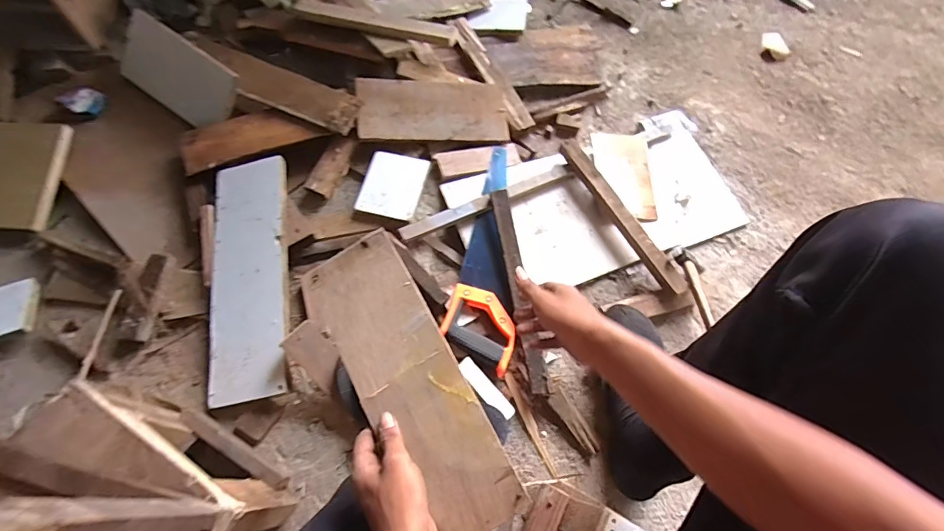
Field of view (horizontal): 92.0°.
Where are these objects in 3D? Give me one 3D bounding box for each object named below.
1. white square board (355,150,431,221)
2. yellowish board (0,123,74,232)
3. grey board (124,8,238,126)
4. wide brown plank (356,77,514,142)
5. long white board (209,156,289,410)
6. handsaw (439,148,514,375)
[{"bbox_3d":[-0.144,-0.145,0.832,0.107,0.018,0.132,13,63,5],"label":"white square board"},{"bbox_3d":[-0.857,-0.161,0.805,0.247,0.025,0.195,3,81,1],"label":"yellowish board"},{"bbox_3d":[-0.580,-0.375,0.894,0.288,0.134,0.017,32,23,12],"label":"grey board"},{"bbox_3d":[-0.073,-0.305,0.895,0.286,0.012,0.131,-3,79,-12],"label":"wide brown plank"},{"bbox_3d":[-0.358,0.008,0.733,0.128,0.013,0.403,-14,68,3],"label":"long white board"},{"bbox_3d":[0.050,-0.029,0.818,0.116,0.034,0.421,13,63,5],"label":"handsaw"}]

